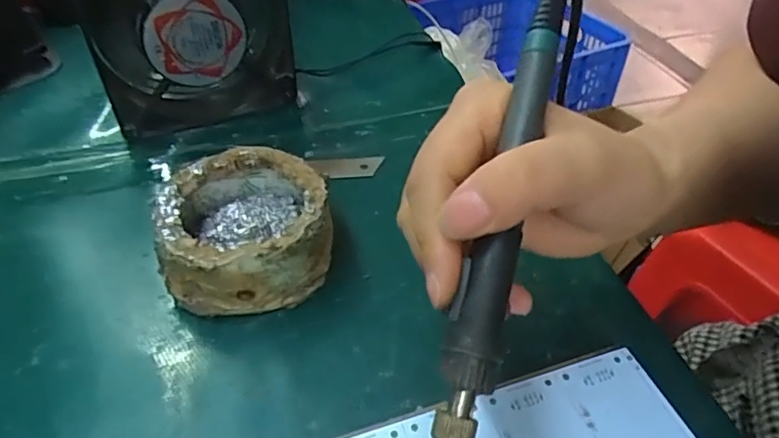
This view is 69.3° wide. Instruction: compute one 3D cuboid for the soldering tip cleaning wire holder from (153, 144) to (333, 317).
[{"bbox_3d":[-0.072,0.004,0.286,0.079,0.040,0.082,-10,45,-11],"label":"soldering tip cleaning wire holder"}]

